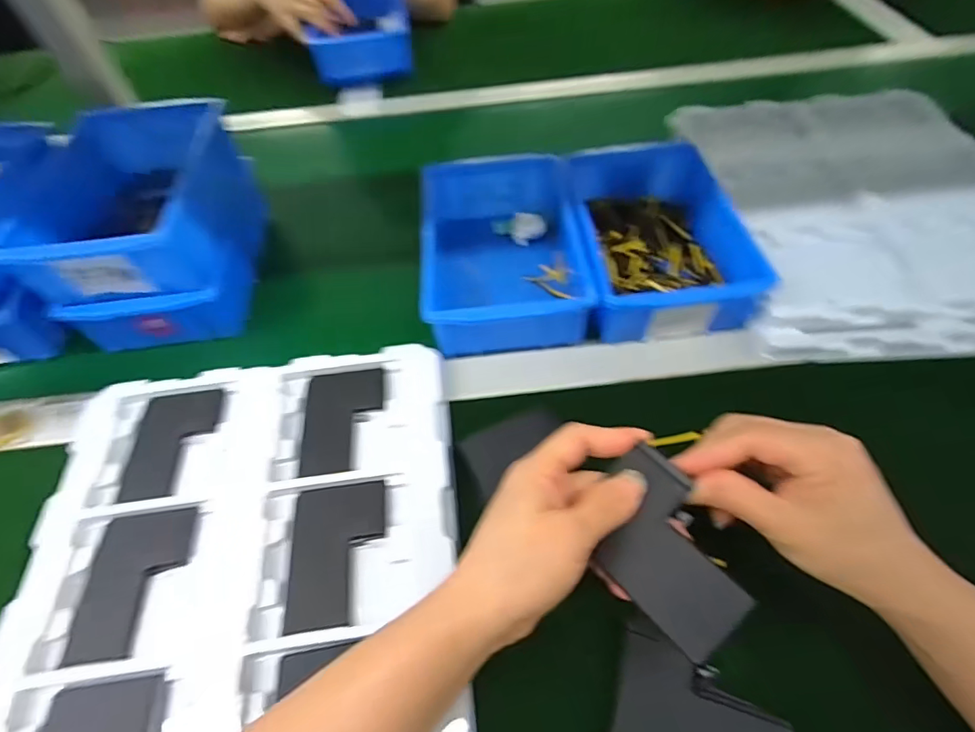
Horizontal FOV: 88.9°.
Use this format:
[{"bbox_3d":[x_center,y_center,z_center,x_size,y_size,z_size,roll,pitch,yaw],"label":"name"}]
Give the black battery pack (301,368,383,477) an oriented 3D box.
[{"bbox_3d":[-0.113,0.041,0.387,0.060,0.004,0.087,-6,55,0],"label":"black battery pack"}]

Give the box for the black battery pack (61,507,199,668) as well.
[{"bbox_3d":[-0.233,0.142,0.329,0.065,0.004,0.090,-8,56,-1],"label":"black battery pack"}]

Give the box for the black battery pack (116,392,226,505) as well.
[{"bbox_3d":[-0.243,0.059,0.387,0.061,0.004,0.088,-7,55,0],"label":"black battery pack"}]

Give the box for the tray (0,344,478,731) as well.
[{"bbox_3d":[-0.161,0.128,0.323,0.283,0.014,0.314,-8,57,-1],"label":"tray"}]

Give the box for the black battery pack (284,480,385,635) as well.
[{"bbox_3d":[-0.099,0.122,0.329,0.061,0.004,0.089,-8,55,-1],"label":"black battery pack"}]

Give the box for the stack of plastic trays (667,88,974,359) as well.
[{"bbox_3d":[0.375,-0.174,0.495,0.289,0.035,0.379,-1,56,4],"label":"stack of plastic trays"}]

